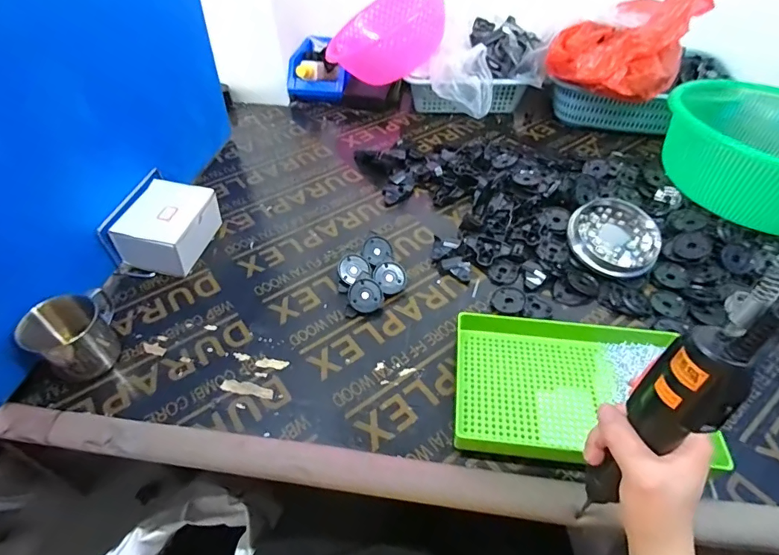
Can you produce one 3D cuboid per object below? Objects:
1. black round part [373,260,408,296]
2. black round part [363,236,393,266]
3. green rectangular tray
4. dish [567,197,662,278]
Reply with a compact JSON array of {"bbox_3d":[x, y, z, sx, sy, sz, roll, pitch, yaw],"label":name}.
[{"bbox_3d":[0.002,0.000,0.568,0.041,0.005,0.045,2,78,-11],"label":"black round part"},{"bbox_3d":[-0.016,-0.038,0.600,0.041,0.004,0.037,-19,86,-19],"label":"black round part"},{"bbox_3d":[0.191,0.110,0.460,0.238,0.040,0.165,5,48,6],"label":"green rectangular tray"},{"bbox_3d":[0.317,-0.058,0.607,0.125,0.028,0.125,1,60,-2],"label":"dish"}]

